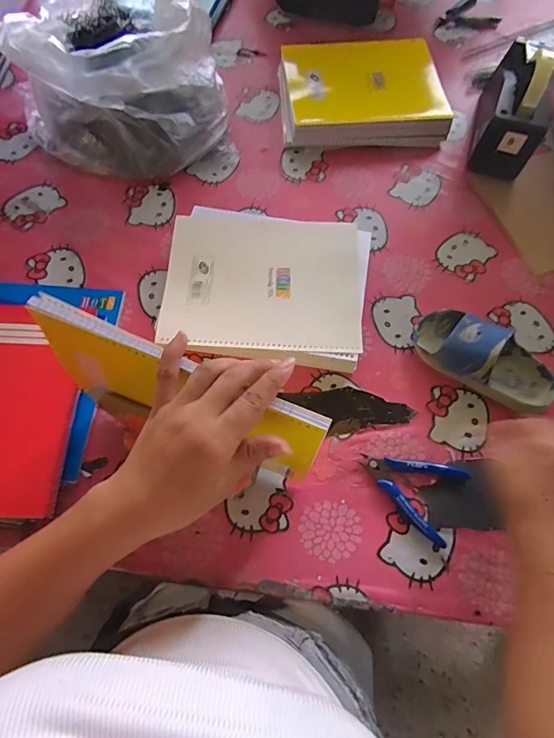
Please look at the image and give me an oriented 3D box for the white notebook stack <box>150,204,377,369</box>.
[{"bbox_3d":[-0.015,-0.107,0.550,0.254,0.036,0.207,6,67,1],"label":"white notebook stack"}]

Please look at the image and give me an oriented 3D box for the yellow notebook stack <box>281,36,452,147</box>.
[{"bbox_3d":[0.138,-0.450,0.689,0.263,0.053,0.199,-2,67,-2],"label":"yellow notebook stack"}]

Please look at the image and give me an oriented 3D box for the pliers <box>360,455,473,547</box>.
[{"bbox_3d":[0.150,0.130,0.469,0.111,0.012,0.086,27,69,10],"label":"pliers"}]

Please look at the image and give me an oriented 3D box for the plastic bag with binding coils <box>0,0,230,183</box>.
[{"bbox_3d":[-0.228,-0.426,0.604,0.260,0.169,0.268,-37,73,-15],"label":"plastic bag with binding coils"}]

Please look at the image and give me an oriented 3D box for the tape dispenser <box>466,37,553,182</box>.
[{"bbox_3d":[0.361,-0.408,0.638,0.083,0.126,0.200,18,68,6],"label":"tape dispenser"}]

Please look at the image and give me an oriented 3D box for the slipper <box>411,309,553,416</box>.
[{"bbox_3d":[0.254,-0.015,0.504,0.174,0.062,0.082,34,71,12],"label":"slipper"}]

